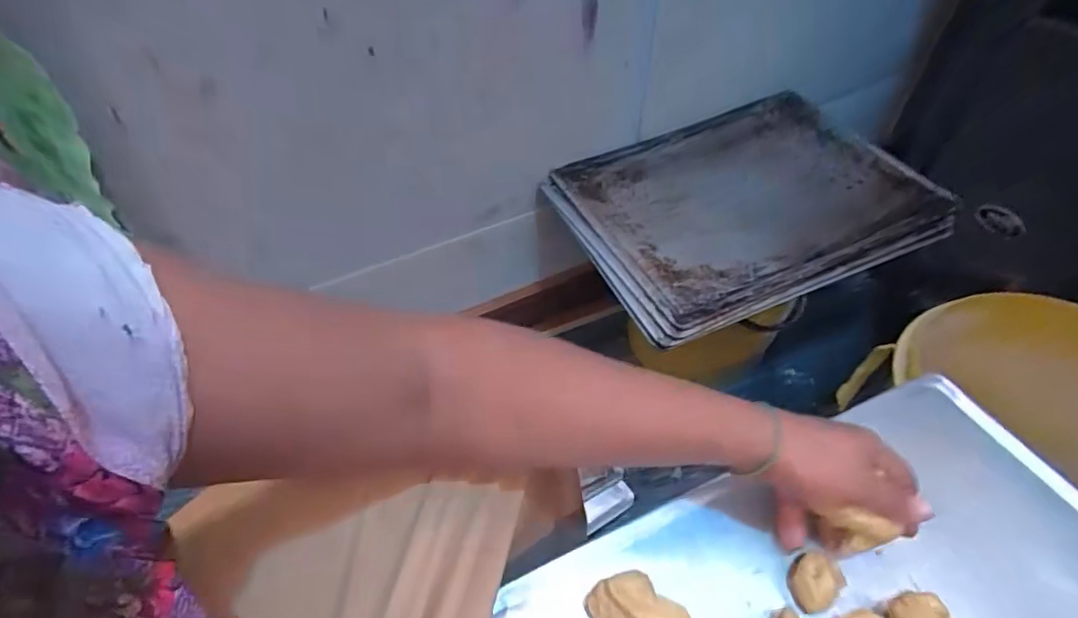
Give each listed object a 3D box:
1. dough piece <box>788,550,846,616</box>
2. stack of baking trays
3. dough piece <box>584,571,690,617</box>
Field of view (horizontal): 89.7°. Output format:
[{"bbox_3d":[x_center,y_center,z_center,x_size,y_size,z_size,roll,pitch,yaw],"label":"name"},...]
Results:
[{"bbox_3d":[0.186,0.185,0.367,0.025,0.031,0.031,-15,48,-13],"label":"dough piece"},{"bbox_3d":[0.271,-0.149,0.727,0.454,0.056,0.325,-18,49,-15],"label":"stack of baking trays"},{"bbox_3d":[0.065,0.202,0.363,0.065,0.039,0.035,8,47,8],"label":"dough piece"}]

